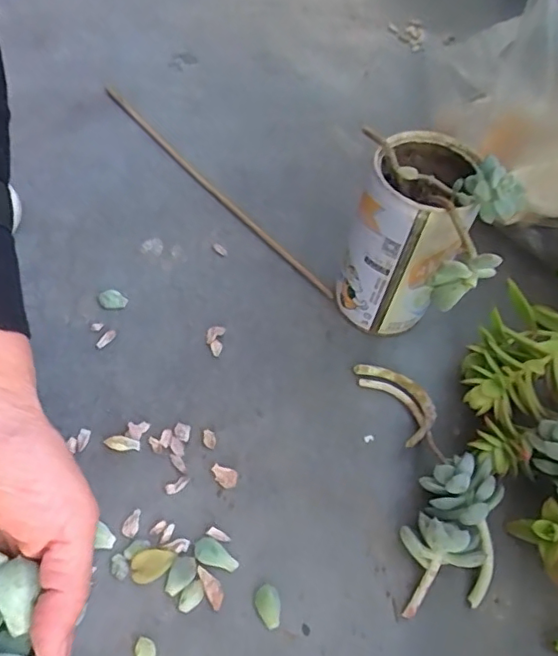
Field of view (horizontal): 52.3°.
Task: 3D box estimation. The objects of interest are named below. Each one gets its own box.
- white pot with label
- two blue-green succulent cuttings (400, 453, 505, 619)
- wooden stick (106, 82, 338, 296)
[{"bbox_3d":[0.079,-0.055,0.364,0.063,0.117,0.074,21,56,9],"label":"white pot with label"},{"bbox_3d":[0.093,0.109,0.306,0.050,0.035,0.089,17,56,7],"label":"two blue-green succulent cuttings"},{"bbox_3d":[-0.056,-0.115,0.453,0.006,0.015,0.276,-36,65,-25],"label":"wooden stick"}]

